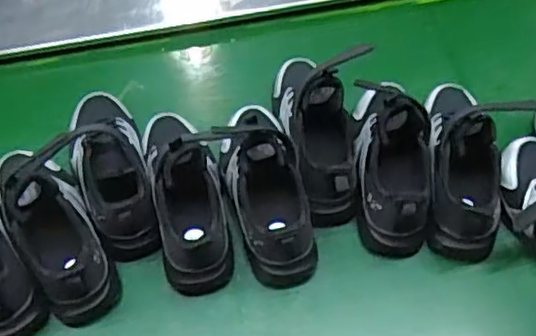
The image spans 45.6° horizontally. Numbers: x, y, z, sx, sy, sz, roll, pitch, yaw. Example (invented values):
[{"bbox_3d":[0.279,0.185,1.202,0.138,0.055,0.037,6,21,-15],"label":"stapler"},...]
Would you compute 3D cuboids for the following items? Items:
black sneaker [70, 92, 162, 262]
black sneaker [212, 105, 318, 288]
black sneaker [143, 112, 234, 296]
[{"bbox_3d":[-0.172,-0.004,0.711,0.082,0.086,0.207,-21,58,-12],"label":"black sneaker"},{"bbox_3d":[-0.004,0.005,0.679,0.084,0.129,0.206,-12,56,-6],"label":"black sneaker"},{"bbox_3d":[-0.087,0.014,0.672,0.081,0.126,0.204,-11,56,-6],"label":"black sneaker"}]

